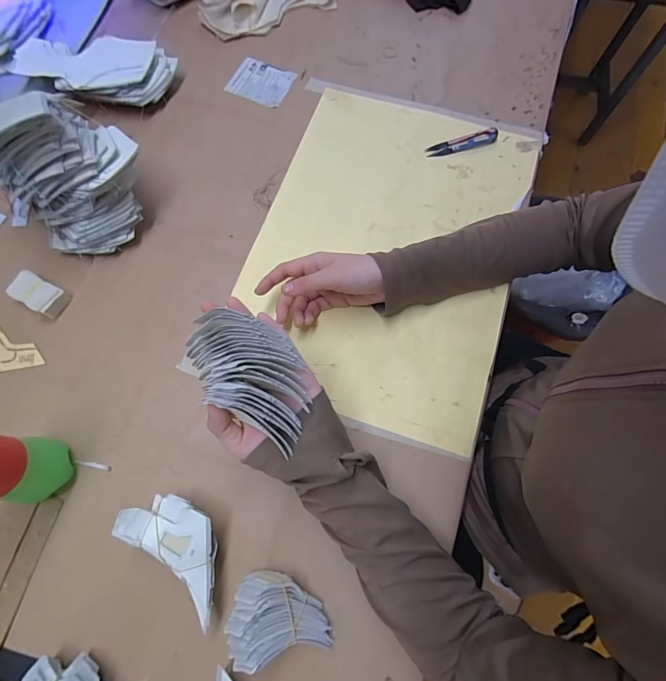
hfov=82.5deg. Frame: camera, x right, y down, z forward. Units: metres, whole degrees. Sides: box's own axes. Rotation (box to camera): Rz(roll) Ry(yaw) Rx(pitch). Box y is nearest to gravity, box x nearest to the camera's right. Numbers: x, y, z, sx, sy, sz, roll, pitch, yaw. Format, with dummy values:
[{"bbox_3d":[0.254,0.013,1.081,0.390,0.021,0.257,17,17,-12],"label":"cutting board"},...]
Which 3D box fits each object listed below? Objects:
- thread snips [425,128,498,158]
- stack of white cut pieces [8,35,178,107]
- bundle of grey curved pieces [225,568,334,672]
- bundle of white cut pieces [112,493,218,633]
[{"bbox_3d":[0.177,-0.270,0.520,0.101,0.006,0.021,-17,73,-5],"label":"thread snips"},{"bbox_3d":[-0.342,-0.386,0.548,0.228,0.043,0.107,13,73,5],"label":"stack of white cut pieces"},{"bbox_3d":[-0.045,0.240,0.336,0.081,0.056,0.062,-3,72,0],"label":"bundle of grey curved pieces"},{"bbox_3d":[-0.136,0.189,0.356,0.115,0.052,0.060,39,77,12],"label":"bundle of white cut pieces"}]

